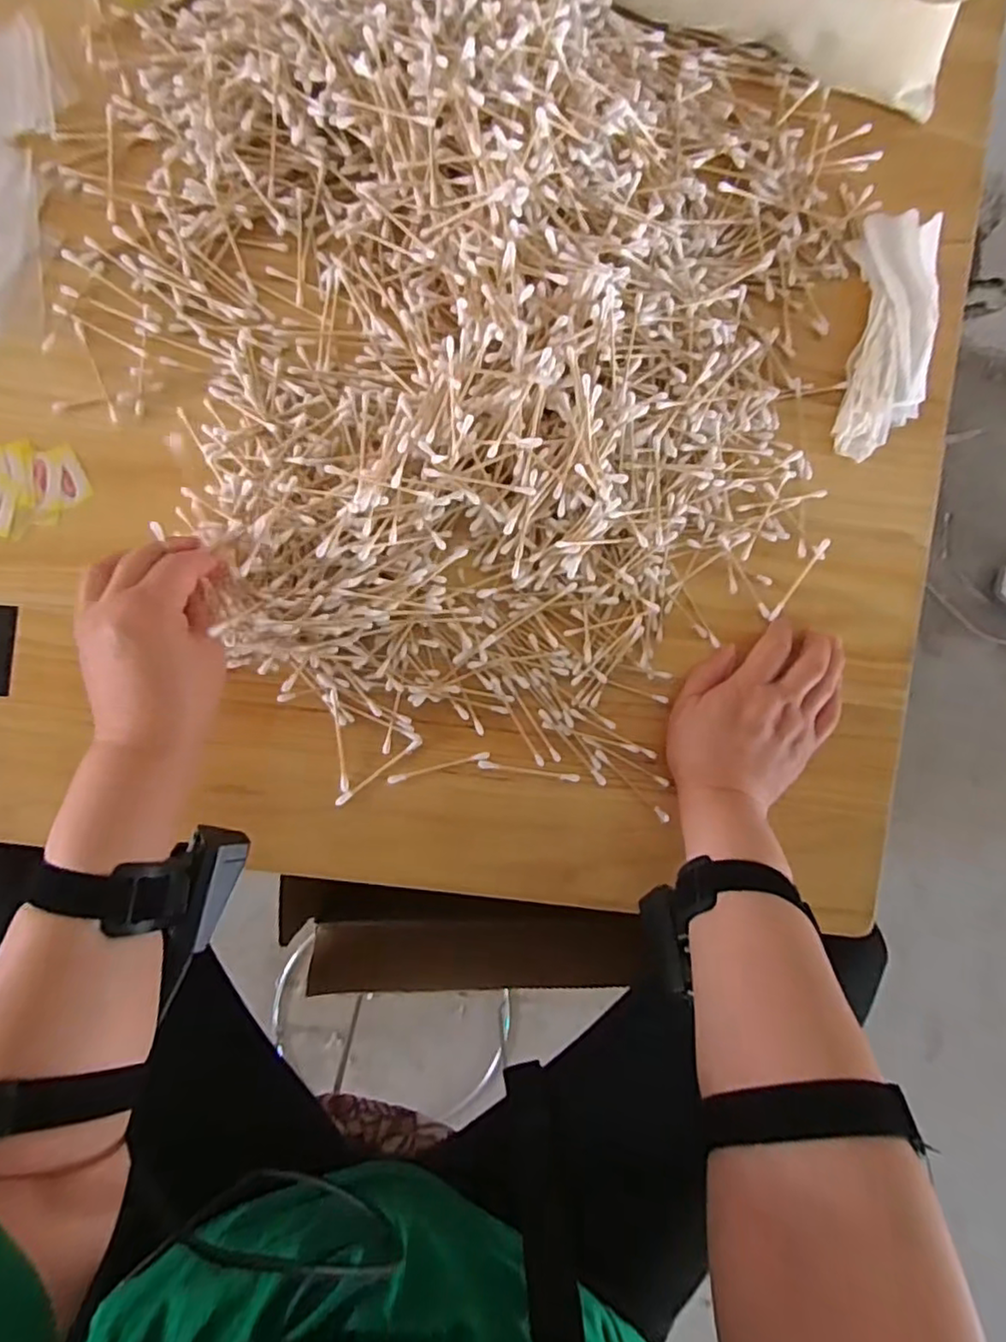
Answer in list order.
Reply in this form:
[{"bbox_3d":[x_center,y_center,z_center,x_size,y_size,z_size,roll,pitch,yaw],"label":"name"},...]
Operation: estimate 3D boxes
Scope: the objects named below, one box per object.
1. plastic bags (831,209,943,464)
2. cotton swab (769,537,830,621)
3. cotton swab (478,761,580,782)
[{"bbox_3d":[0.281,-0.243,0.457,0.054,0.028,0.170,5,90,-6],"label":"plastic bags"},{"bbox_3d":[0.224,-0.069,0.476,0.007,0.008,0.076,37,87,-4],"label":"cotton swab"},{"bbox_3d":[0.019,0.073,0.459,0.074,0.005,0.006,10,89,-5],"label":"cotton swab"}]

